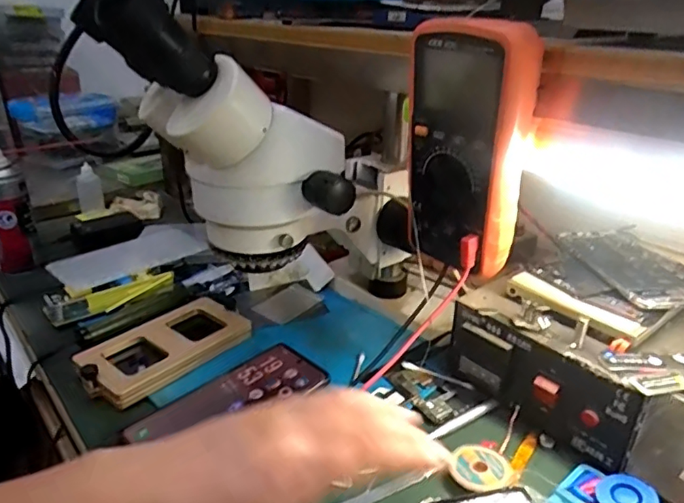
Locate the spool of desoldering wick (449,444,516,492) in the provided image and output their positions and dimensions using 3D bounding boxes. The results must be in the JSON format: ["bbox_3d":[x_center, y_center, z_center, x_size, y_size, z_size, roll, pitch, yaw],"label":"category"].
[{"bbox_3d":[0.106,0.164,0.403,0.044,0.011,0.050,11,27,23],"label":"spool of desoldering wick"}]

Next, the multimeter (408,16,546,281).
[{"bbox_3d":[0.094,-0.072,0.393,0.049,0.171,0.088,-16,29,-30],"label":"multimeter"}]

